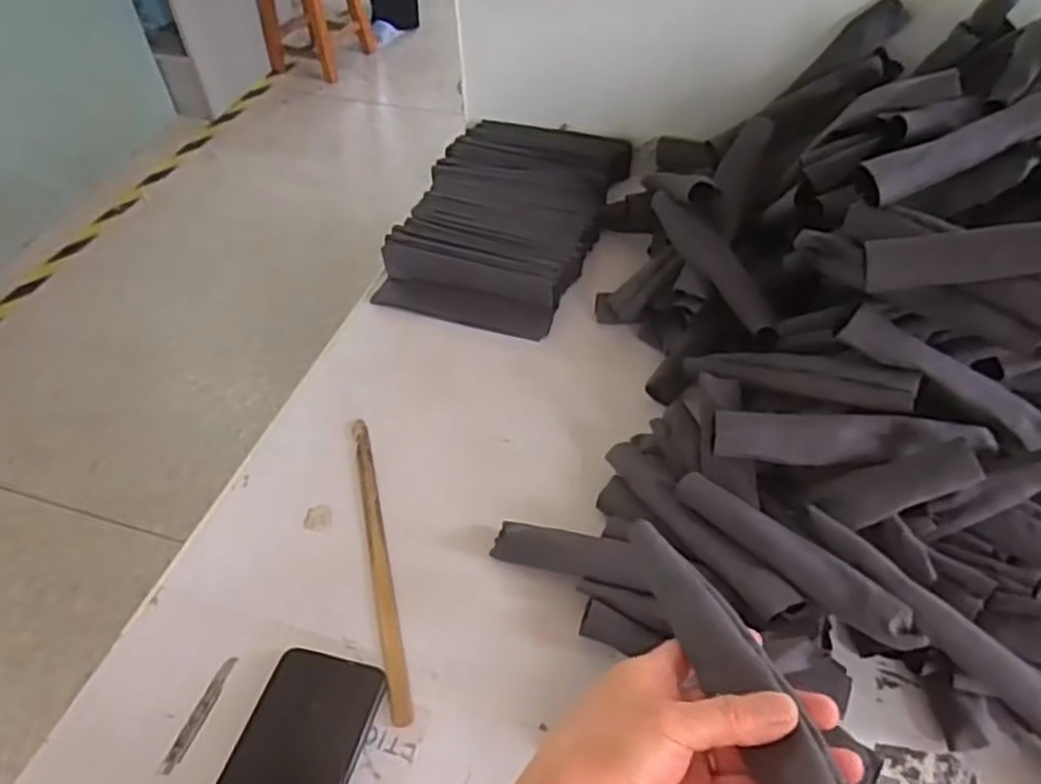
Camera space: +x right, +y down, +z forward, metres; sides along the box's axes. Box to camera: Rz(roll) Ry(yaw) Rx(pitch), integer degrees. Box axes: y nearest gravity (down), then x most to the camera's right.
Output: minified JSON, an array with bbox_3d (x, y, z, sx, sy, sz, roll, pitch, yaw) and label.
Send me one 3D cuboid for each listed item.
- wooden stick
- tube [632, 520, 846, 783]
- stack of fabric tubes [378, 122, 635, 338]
[{"bbox_3d":[-0.110,0.124,0.587,0.015,0.004,0.264,-12,48,-8],"label":"wooden stick"},{"bbox_3d":[0.102,0.130,0.387,0.033,0.017,0.175,-15,35,-10],"label":"tube"},{"bbox_3d":[-0.012,-0.199,0.836,0.205,0.057,0.313,12,50,13],"label":"stack of fabric tubes"}]

